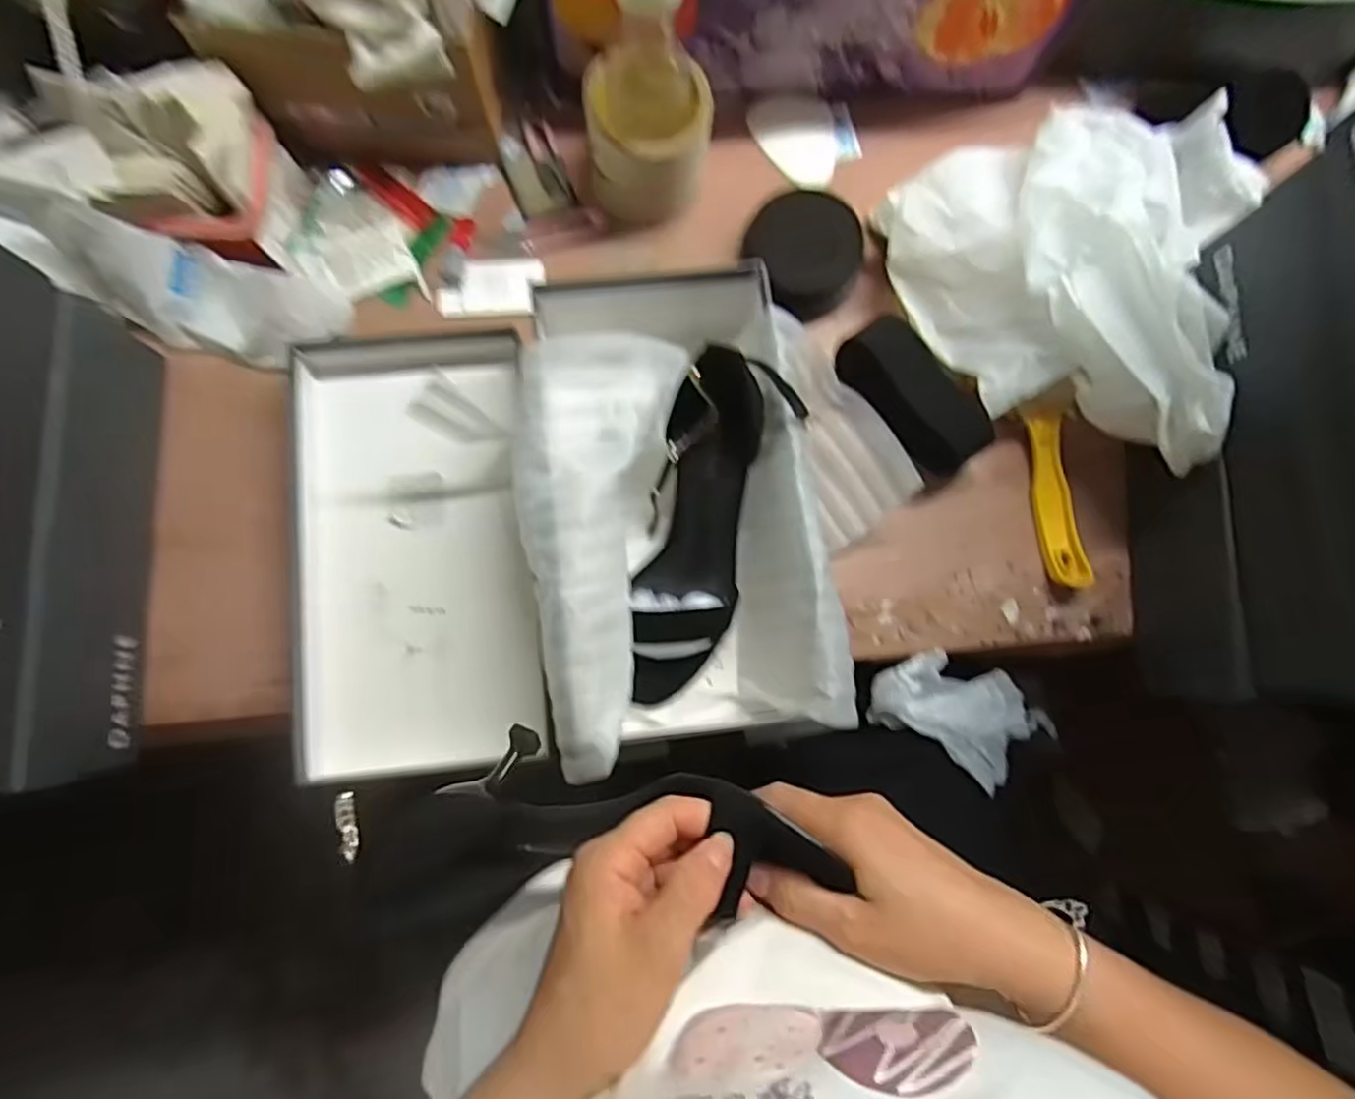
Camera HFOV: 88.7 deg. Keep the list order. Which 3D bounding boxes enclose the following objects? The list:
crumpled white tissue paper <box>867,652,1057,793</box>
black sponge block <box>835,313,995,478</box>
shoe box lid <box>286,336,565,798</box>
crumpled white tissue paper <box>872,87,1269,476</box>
[{"bbox_3d":[0.220,0.126,0.526,0.144,0.051,0.080,31,81,1],"label":"crumpled white tissue paper"},{"bbox_3d":[0.174,-0.113,0.512,0.057,0.043,0.124,-39,86,-8],"label":"black sponge block"},{"bbox_3d":[-0.185,-0.003,0.498,0.156,0.043,0.312,-6,82,-4],"label":"shoe box lid"},{"bbox_3d":[0.278,-0.192,0.491,0.264,0.121,0.197,39,82,2],"label":"crumpled white tissue paper"}]

